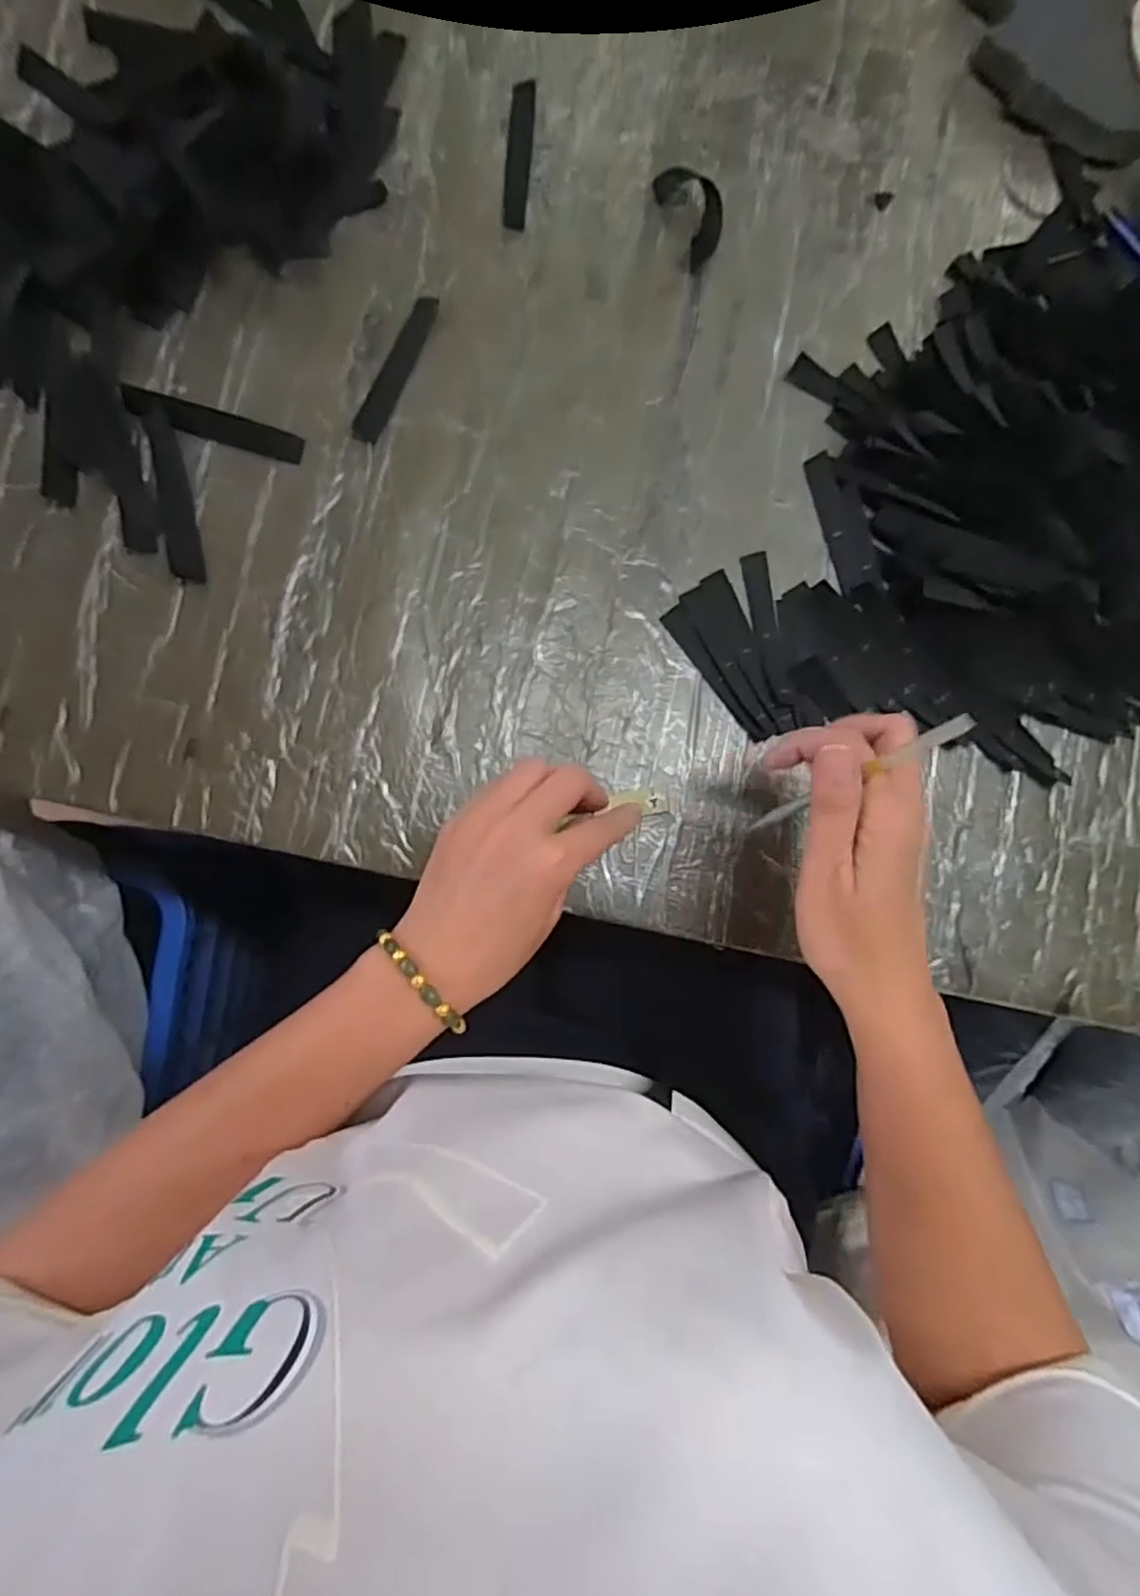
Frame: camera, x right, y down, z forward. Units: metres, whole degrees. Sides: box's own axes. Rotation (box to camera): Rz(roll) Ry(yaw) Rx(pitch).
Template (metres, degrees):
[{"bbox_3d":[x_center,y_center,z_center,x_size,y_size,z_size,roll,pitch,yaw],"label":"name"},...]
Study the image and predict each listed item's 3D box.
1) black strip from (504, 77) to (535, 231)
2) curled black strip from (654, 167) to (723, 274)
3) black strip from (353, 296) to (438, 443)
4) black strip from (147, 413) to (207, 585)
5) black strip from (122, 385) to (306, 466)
[{"bbox_3d":[-0.030,-0.379,0.410,0.013,0.004,0.093,5,85,-7],"label":"black strip"},{"bbox_3d":[0.077,-0.351,0.419,0.035,0.007,0.060,-25,89,-8],"label":"curled black strip"},{"bbox_3d":[-0.097,-0.241,0.391,0.015,0.004,0.092,23,84,-5],"label":"black strip"},{"bbox_3d":[-0.207,-0.157,0.368,0.016,0.004,0.091,-11,88,-8],"label":"black strip"},{"bbox_3d":[-0.190,-0.200,0.374,0.091,0.006,0.018,15,84,-6],"label":"black strip"}]

